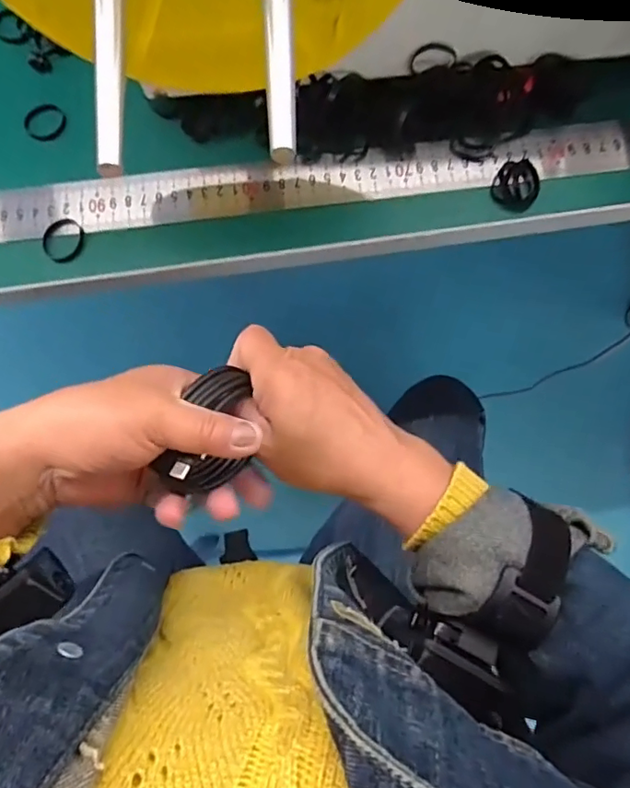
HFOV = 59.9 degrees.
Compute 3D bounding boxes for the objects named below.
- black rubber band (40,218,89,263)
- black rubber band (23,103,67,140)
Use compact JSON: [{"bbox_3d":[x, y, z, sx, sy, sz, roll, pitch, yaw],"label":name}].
[{"bbox_3d":[-0.160,-0.098,0.346,0.028,0.005,0.028,0,77,1],"label":"black rubber band"},{"bbox_3d":[-0.181,-0.182,0.367,0.028,0.009,0.021,-30,78,-6],"label":"black rubber band"}]

